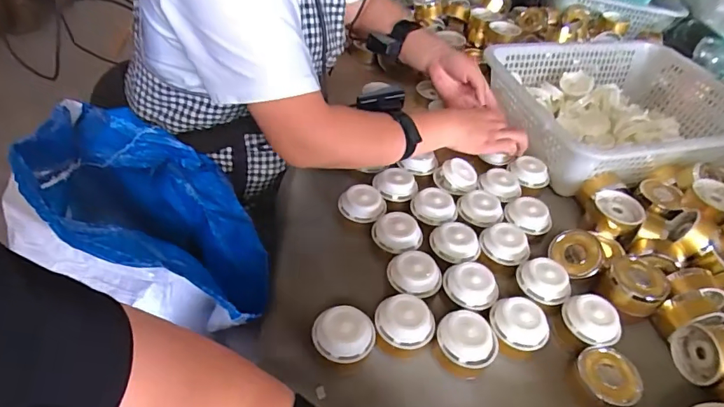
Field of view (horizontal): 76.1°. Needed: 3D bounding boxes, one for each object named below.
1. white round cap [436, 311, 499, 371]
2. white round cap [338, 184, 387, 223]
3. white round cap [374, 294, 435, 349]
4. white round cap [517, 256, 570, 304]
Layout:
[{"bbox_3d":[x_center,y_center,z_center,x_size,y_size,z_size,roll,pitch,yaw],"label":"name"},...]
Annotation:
[{"bbox_3d":[0.116,0.146,0.505,0.064,0.024,0.054,23,45,16],"label":"white round cap"},{"bbox_3d":[0.000,0.002,0.652,0.065,0.034,0.054,6,43,-2],"label":"white round cap"},{"bbox_3d":[0.048,0.130,0.518,0.064,0.023,0.056,13,43,5],"label":"white round cap"},{"bbox_3d":[0.229,0.096,0.584,0.051,0.029,0.058,1,43,-8],"label":"white round cap"}]

